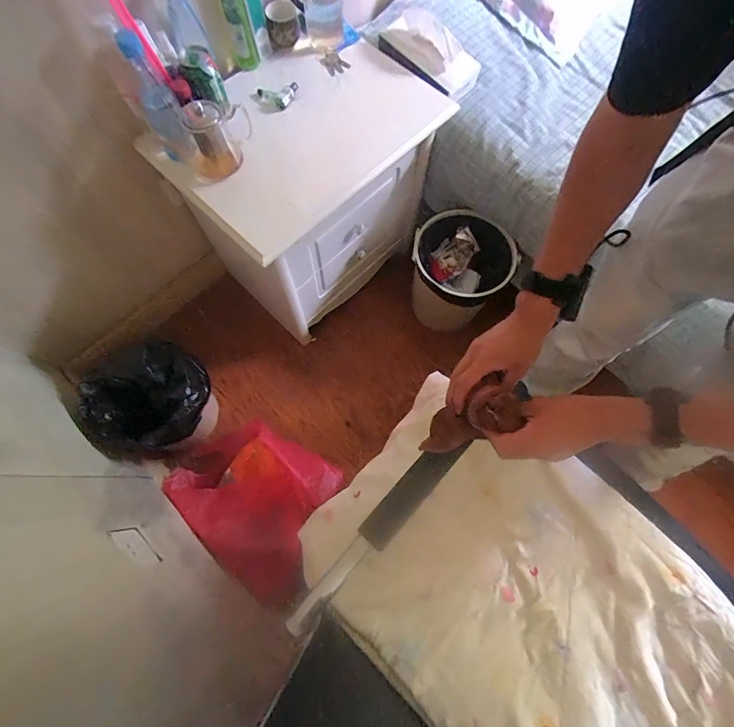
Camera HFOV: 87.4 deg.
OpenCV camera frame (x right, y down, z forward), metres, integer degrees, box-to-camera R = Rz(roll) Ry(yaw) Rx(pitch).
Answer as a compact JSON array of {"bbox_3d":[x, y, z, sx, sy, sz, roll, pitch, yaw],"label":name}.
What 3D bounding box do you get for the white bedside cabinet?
[{"bbox_3d":[-0.146,-0.407,1.008,0.518,0.551,0.389,-42,77,-14],"label":"white bedside cabinet"}]

